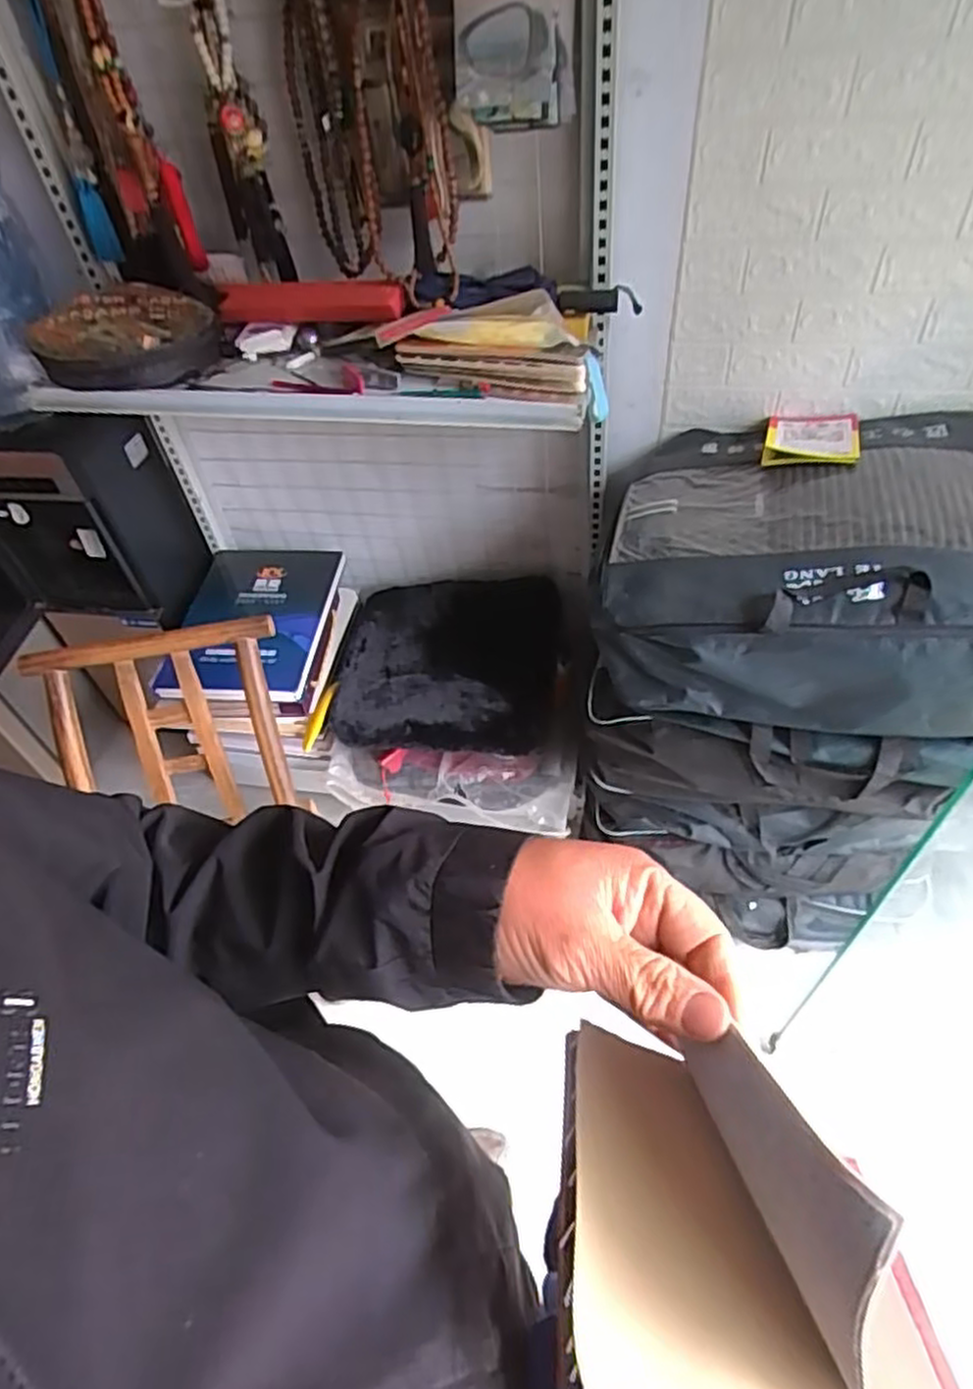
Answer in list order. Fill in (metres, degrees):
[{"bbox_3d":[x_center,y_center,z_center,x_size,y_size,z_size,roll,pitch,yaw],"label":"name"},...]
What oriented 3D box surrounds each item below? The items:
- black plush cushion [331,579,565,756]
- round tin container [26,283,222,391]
[{"bbox_3d":[-0.072,-0.072,1.628,0.521,0.107,0.461,2,50,8],"label":"black plush cushion"},{"bbox_3d":[-0.559,-0.564,1.151,0.266,0.099,0.203,-2,50,4],"label":"round tin container"}]

